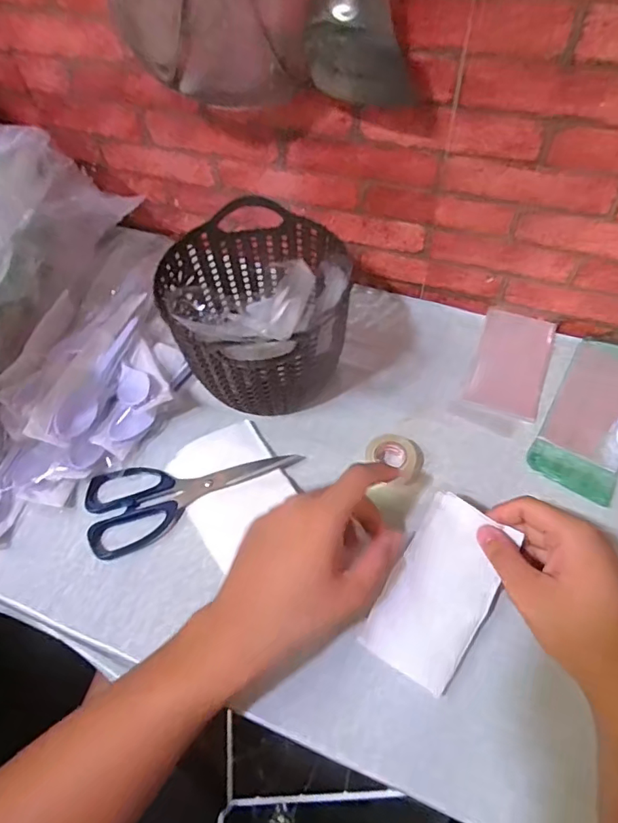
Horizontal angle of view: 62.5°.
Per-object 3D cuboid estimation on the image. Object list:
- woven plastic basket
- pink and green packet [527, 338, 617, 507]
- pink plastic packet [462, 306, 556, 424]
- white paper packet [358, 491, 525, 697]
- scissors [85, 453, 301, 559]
[{"bbox_3d":[-0.045,-0.085,0.461,0.145,0.133,0.155,-11,57,-4],"label":"woven plastic basket"},{"bbox_3d":[0.265,-0.004,0.469,0.071,0.011,0.177,26,62,18],"label":"pink and green packet"},{"bbox_3d":[0.200,-0.049,0.502,0.067,0.007,0.122,18,60,13],"label":"pink plastic packet"},{"bbox_3d":[0.097,0.129,0.371,0.069,0.008,0.127,32,71,8],"label":"white paper packet"},{"bbox_3d":[-0.097,0.072,0.438,0.180,0.005,0.075,-12,57,-5],"label":"scissors"}]

